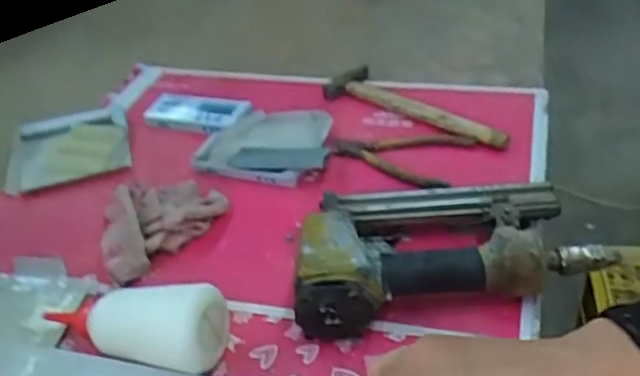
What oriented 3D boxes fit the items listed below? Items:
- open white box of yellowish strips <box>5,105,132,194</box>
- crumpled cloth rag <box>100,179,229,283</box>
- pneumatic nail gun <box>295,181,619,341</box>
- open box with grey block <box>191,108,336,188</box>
[{"bbox_3d":[-0.303,-0.053,0.800,0.141,0.026,0.141,-14,35,-12],"label":"open white box of yellowish strips"},{"bbox_3d":[-0.167,0.027,0.653,0.094,0.031,0.131,24,44,33],"label":"crumpled cloth rag"},{"bbox_3d":[0.103,0.048,0.557,0.240,0.063,0.144,-4,35,0],"label":"pneumatic nail gun"},{"bbox_3d":[-0.062,-0.048,0.755,0.143,0.026,0.121,2,36,8],"label":"open box with grey block"}]

